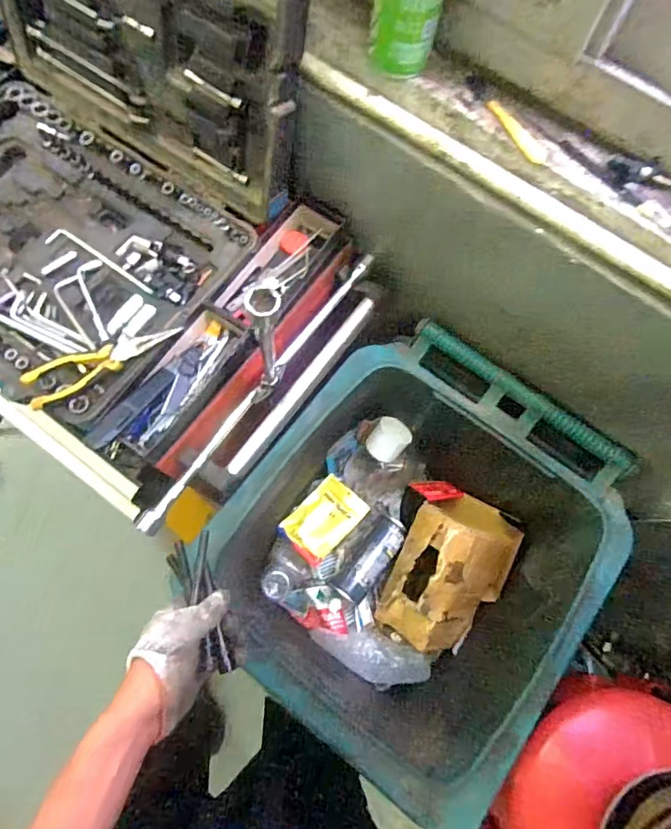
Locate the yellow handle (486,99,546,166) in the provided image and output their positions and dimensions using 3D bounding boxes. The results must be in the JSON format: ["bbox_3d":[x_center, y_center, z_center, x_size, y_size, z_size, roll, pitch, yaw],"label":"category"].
[{"bbox_3d":[0.181,-0.286,0.488,0.016,0.008,0.088,-28,75,-10],"label":"yellow handle"}]

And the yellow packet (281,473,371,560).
[{"bbox_3d":[-0.017,0.188,0.885,0.099,0.034,0.137,41,75,11],"label":"yellow packet"}]

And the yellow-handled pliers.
[{"bbox_3d":[-0.289,-0.071,0.599,0.184,0.033,0.046,-33,75,-11],"label":"yellow-handled pliers"}]

